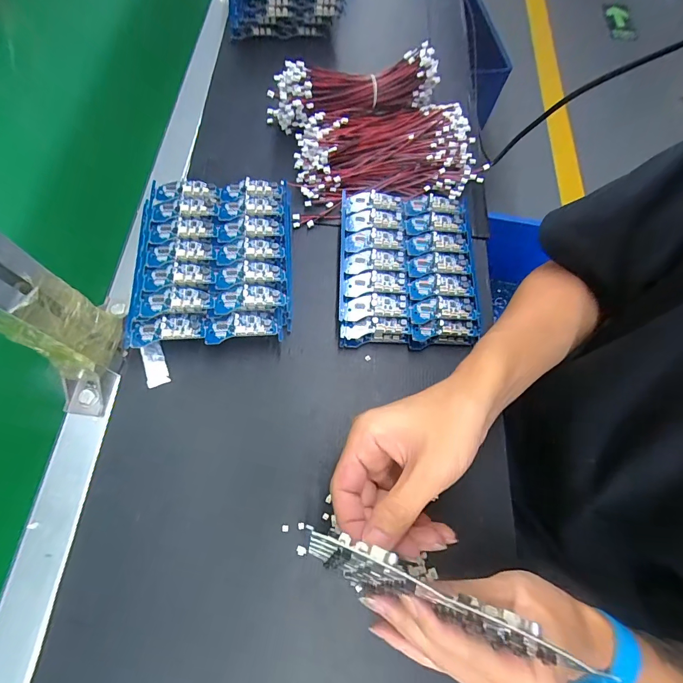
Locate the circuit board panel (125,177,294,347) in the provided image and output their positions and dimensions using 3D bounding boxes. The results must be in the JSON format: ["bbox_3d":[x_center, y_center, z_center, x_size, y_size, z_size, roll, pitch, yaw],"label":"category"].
[{"bbox_3d":[-0.123,-0.087,0.367,0.147,0.016,0.174,-2,71,-5],"label":"circuit board panel"}]

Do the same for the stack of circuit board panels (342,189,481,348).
[{"bbox_3d":[0.067,-0.084,0.399,0.135,0.024,0.176,4,68,-5],"label":"stack of circuit board panels"}]

